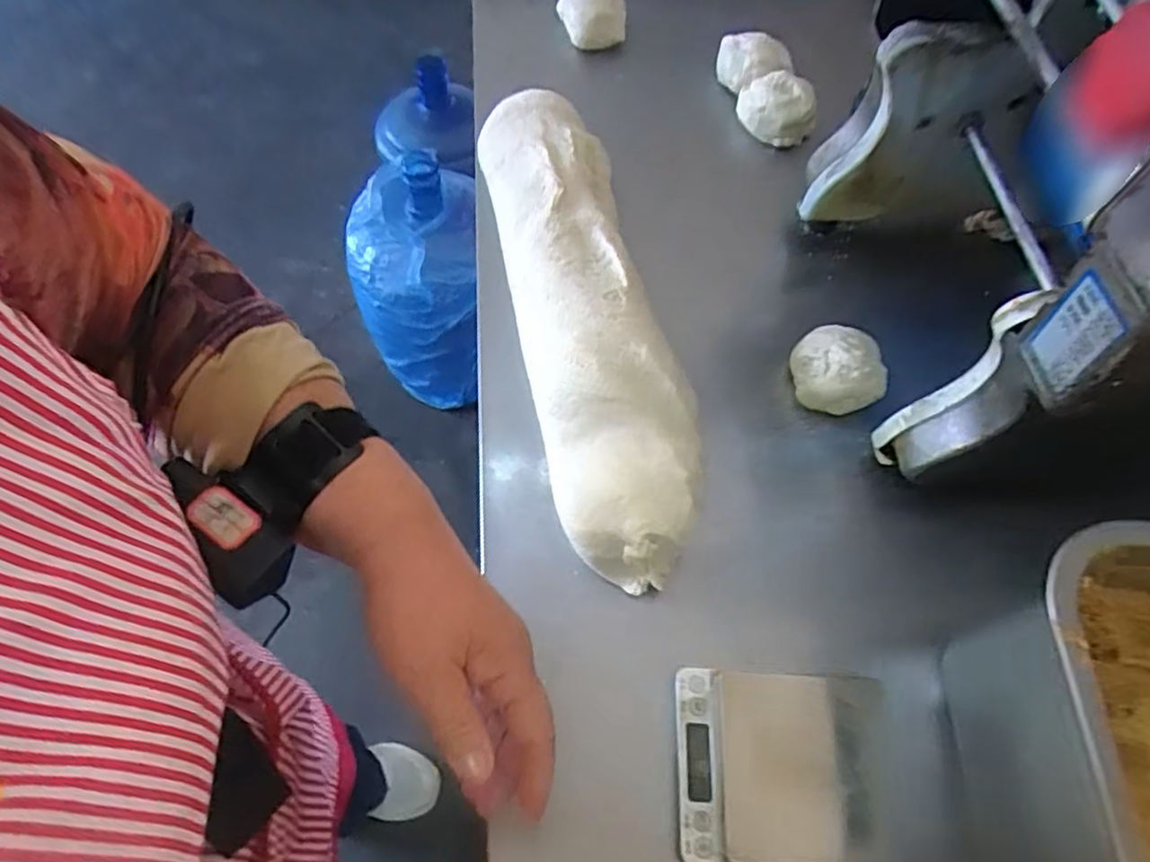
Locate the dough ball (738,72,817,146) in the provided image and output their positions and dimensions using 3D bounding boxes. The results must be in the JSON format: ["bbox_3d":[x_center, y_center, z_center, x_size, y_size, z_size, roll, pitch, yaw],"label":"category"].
[{"bbox_3d":[0.193,-0.312,0.678,0.067,0.040,0.064,2,64,-3],"label":"dough ball"}]

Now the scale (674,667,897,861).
[{"bbox_3d":[0.122,0.194,0.406,0.123,0.019,0.100,4,63,-2],"label":"scale"}]

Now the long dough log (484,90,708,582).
[{"bbox_3d":[0.005,-0.098,0.520,0.105,0.061,0.423,-10,65,-9],"label":"long dough log"}]

